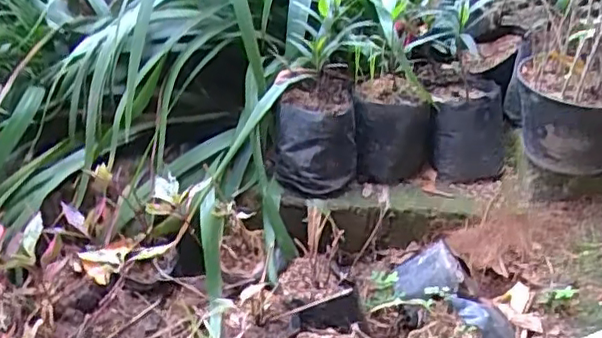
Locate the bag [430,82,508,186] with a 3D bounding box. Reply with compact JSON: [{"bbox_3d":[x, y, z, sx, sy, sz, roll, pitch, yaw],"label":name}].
[{"bbox_3d":[0.273,-0.061,1.010,0.119,0.140,0.112,10,32,11],"label":"bag"}]

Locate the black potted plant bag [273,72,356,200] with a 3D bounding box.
[{"bbox_3d":[0.020,-0.056,0.983,0.131,0.152,0.130,2,31,-1],"label":"black potted plant bag"}]

